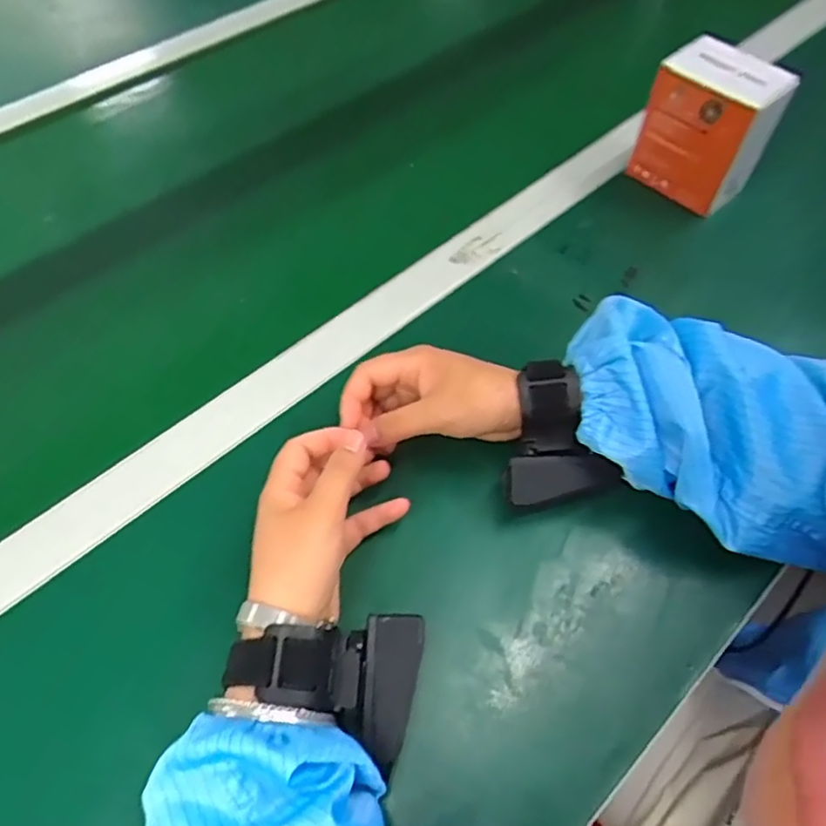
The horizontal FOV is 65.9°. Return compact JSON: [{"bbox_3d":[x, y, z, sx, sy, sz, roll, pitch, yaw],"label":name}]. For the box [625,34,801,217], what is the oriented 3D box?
[{"bbox_3d":[0.242,-0.231,0.523,0.056,0.103,0.096,-38,65,-22],"label":"box"}]

